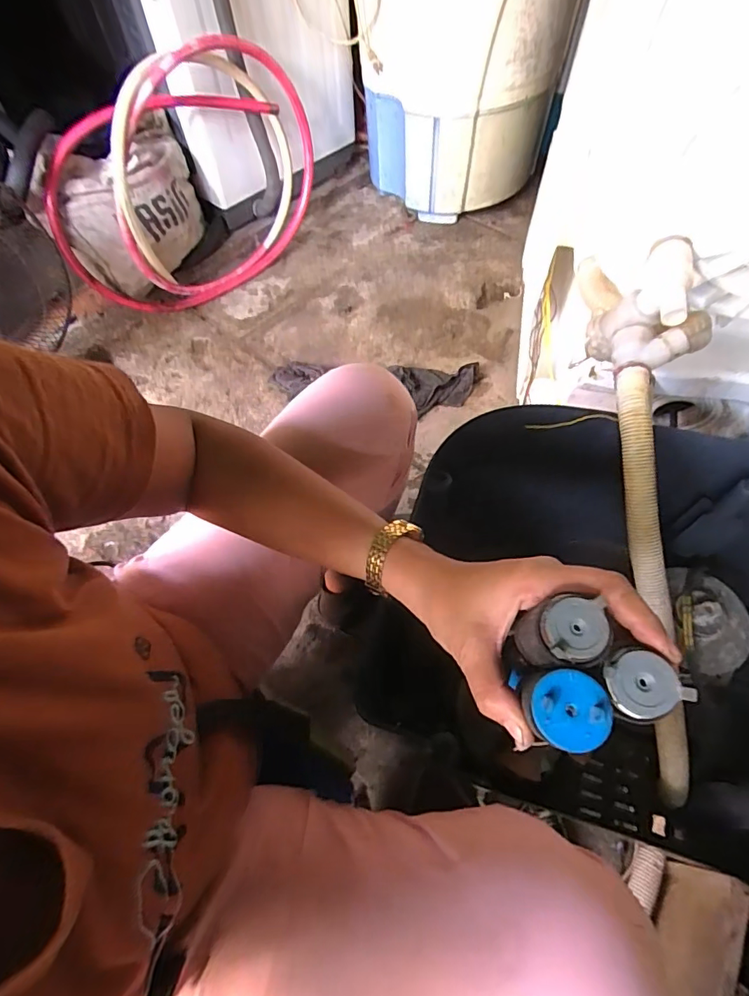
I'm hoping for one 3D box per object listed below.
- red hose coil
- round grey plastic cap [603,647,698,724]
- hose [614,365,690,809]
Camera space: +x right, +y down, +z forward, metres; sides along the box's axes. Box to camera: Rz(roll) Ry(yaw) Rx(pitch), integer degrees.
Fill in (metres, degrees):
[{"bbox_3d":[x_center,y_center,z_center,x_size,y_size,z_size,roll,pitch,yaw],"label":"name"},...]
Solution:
[{"bbox_3d":[-0.423,-0.746,1.123,0.685,0.492,0.188,-37,65,-18],"label":"red hose coil"},{"bbox_3d":[0.118,0.083,0.210,0.032,0.009,0.030,-1,59,2],"label":"round grey plastic cap"},{"bbox_3d":[0.335,0.122,0.569,0.061,0.055,0.549,-11,98,-4],"label":"hose"}]

